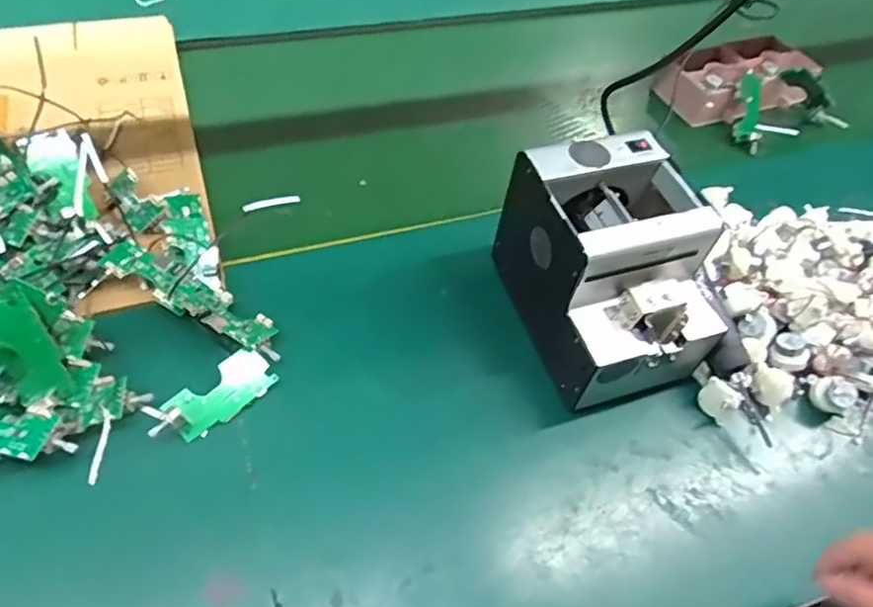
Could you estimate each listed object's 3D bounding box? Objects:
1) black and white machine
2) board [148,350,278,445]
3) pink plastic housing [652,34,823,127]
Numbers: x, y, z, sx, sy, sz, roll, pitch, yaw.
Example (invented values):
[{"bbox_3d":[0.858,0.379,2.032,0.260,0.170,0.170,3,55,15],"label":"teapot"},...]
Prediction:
[{"bbox_3d":[0.149,-0.027,0.543,0.127,0.158,0.173,-12,54,-16],"label":"black and white machine"},{"bbox_3d":[-0.179,0.074,0.502,0.044,0.024,0.097,44,64,10],"label":"board"},{"bbox_3d":[0.411,-0.298,0.856,0.212,0.096,0.092,-15,55,-18],"label":"pink plastic housing"}]

